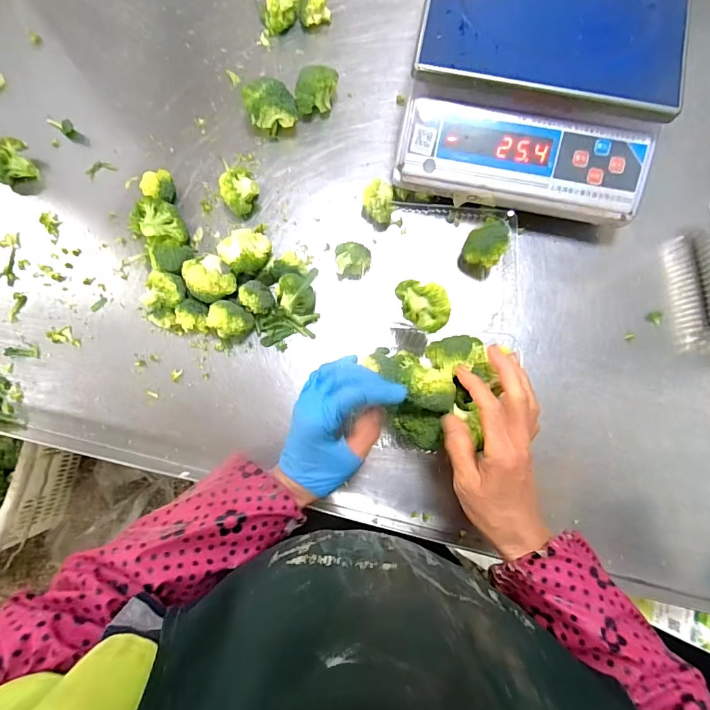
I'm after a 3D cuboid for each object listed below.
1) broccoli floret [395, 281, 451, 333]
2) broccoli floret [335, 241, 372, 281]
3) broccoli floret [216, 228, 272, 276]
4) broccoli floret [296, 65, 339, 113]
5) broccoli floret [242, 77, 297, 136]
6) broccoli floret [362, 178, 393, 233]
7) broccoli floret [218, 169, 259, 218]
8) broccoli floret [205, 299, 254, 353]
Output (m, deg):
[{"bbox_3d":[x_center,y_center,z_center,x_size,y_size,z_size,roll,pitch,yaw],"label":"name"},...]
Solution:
[{"bbox_3d":[0.069,-0.052,0.430,0.037,0.033,0.060,-37,83,-4],"label":"broccoli floret"},{"bbox_3d":[-0.002,-0.112,0.508,0.041,0.035,0.034,5,81,0],"label":"broccoli floret"},{"bbox_3d":[-0.129,-0.122,0.509,0.055,0.042,0.052,0,81,-1],"label":"broccoli floret"},{"bbox_3d":[-0.048,-0.334,0.542,0.053,0.046,0.037,-3,81,-1],"label":"broccoli floret"},{"bbox_3d":[-0.106,-0.314,0.542,0.063,0.053,0.047,-5,81,-1],"label":"broccoli floret"},{"bbox_3d":[0.027,-0.184,0.517,0.039,0.034,0.050,3,81,0],"label":"broccoli floret"},{"bbox_3d":[-0.139,-0.199,0.522,0.043,0.040,0.044,0,81,-1],"label":"broccoli floret"},{"bbox_3d":[-0.149,-0.039,0.495,0.054,0.039,0.046,-31,83,-5],"label":"broccoli floret"}]

